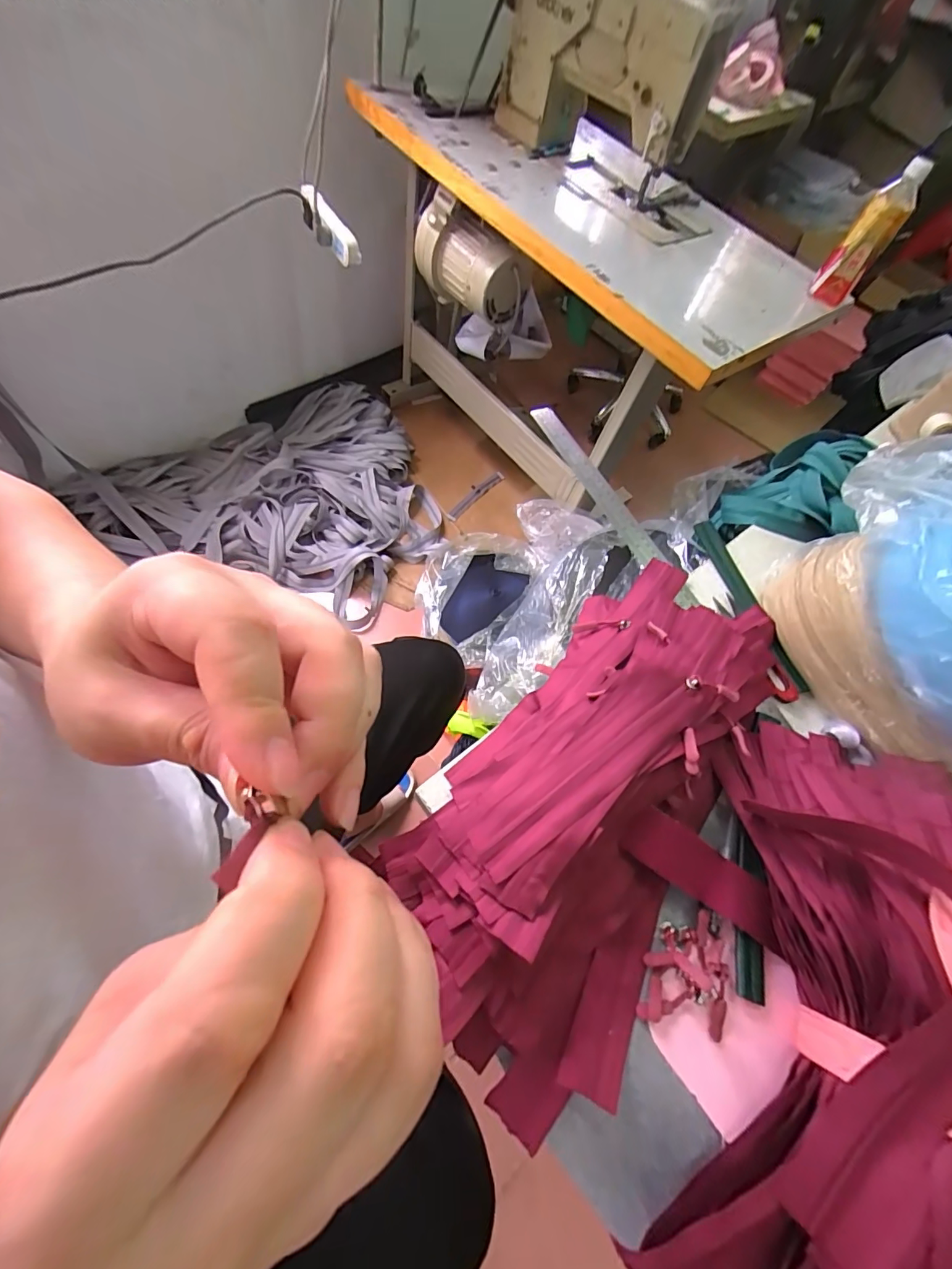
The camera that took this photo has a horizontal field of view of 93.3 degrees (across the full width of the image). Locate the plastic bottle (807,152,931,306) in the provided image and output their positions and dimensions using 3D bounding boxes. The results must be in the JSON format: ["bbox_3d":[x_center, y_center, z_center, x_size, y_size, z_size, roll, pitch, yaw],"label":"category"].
[{"bbox_3d":[0.709,-0.718,0.813,0.065,0.196,0.077,42,50,14],"label":"plastic bottle"}]

